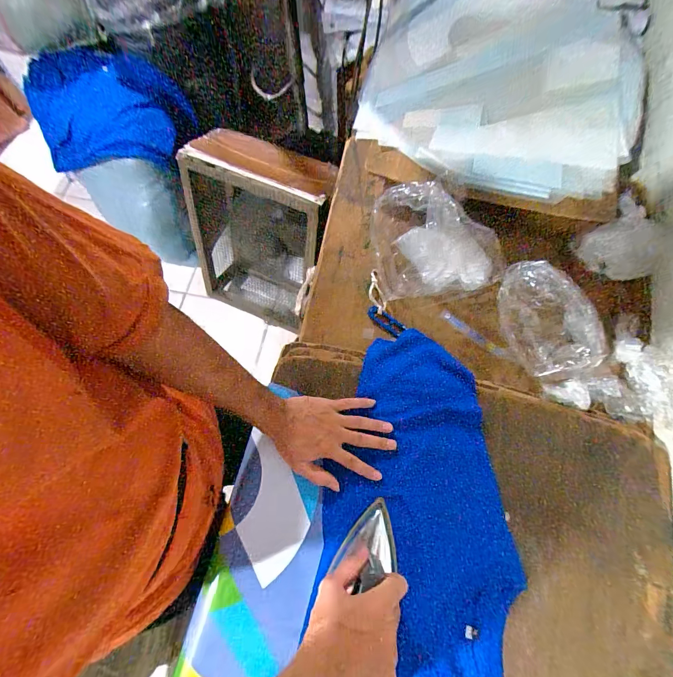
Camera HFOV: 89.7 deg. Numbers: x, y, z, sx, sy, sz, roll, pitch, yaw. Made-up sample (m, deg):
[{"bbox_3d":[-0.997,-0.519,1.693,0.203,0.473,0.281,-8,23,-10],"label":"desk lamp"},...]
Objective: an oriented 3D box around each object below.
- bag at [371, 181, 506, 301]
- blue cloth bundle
[{"bbox_3d":[0.177,-0.178,0.598,0.208,0.128,0.175,-8,70,-2],"label":"bag"},{"bbox_3d":[-0.759,-0.751,1.173,0.578,0.232,0.304,2,70,2],"label":"blue cloth bundle"}]

